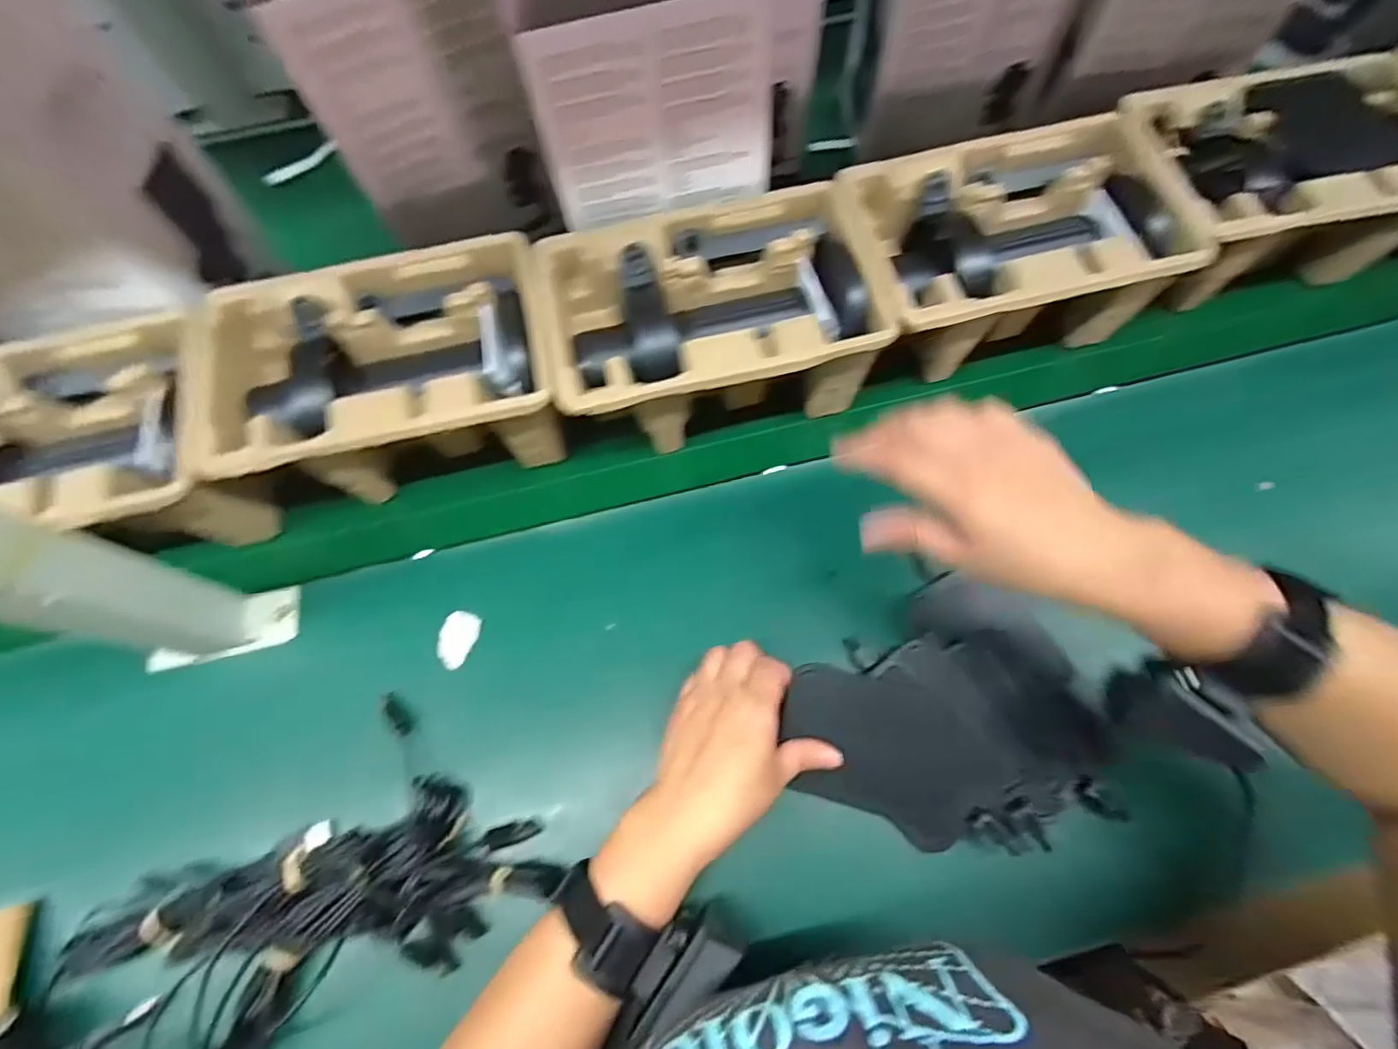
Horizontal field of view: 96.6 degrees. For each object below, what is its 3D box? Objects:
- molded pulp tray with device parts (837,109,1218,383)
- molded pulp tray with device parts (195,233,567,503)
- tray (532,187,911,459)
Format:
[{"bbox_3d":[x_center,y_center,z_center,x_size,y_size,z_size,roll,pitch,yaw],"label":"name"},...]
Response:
[{"bbox_3d":[0.230,-0.206,0.486,0.230,0.097,0.151,-15,72,-5],"label":"molded pulp tray with device parts"},{"bbox_3d":[-0.217,-0.105,0.455,0.225,0.091,0.153,-12,72,-4],"label":"molded pulp tray with device parts"},{"bbox_3d":[0.008,-0.146,0.467,0.229,0.094,0.159,-12,72,-4],"label":"tray"}]

